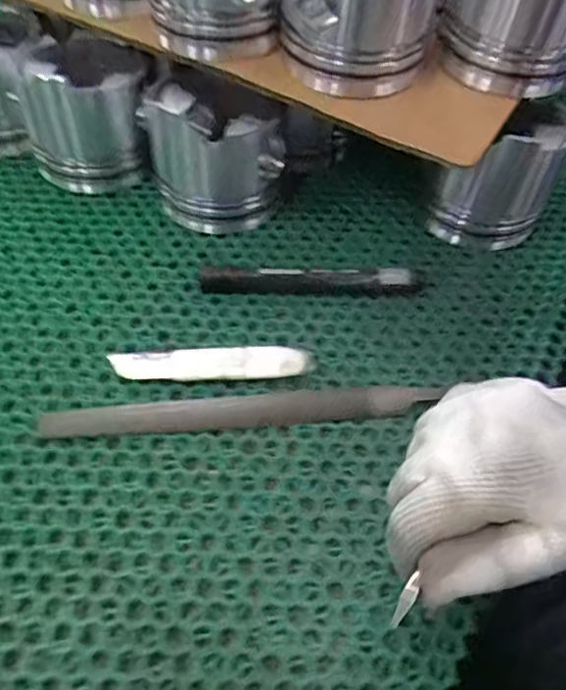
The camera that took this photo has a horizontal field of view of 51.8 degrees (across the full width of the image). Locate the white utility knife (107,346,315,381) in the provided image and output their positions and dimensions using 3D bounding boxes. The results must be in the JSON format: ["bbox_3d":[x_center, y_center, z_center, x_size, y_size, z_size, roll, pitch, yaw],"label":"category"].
[{"bbox_3d":[-0.041,0.011,0.339,0.113,0.011,0.022,-2,52,-6],"label":"white utility knife"}]

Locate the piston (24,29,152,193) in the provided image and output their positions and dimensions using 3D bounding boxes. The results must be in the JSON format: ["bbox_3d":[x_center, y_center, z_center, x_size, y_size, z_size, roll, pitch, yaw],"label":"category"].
[{"bbox_3d":[-0.148,-0.182,0.445,0.090,0.082,0.092,-11,54,-13],"label":"piston"}]

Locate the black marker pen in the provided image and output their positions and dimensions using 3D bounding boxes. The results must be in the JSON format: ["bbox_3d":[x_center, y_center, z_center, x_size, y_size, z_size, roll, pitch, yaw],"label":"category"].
[{"bbox_3d":[0.019,-0.043,0.383,0.142,0.016,0.019,2,52,-3],"label":"black marker pen"}]

